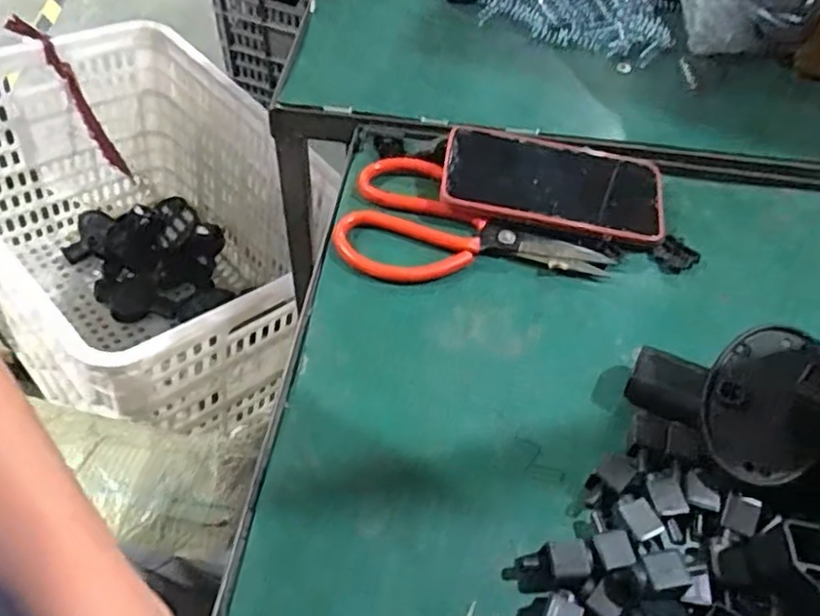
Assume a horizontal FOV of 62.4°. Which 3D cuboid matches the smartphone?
[{"bbox_3d":[0.101,-0.089,0.478,0.152,0.009,0.073,9,67,1],"label":"smartphone"}]

